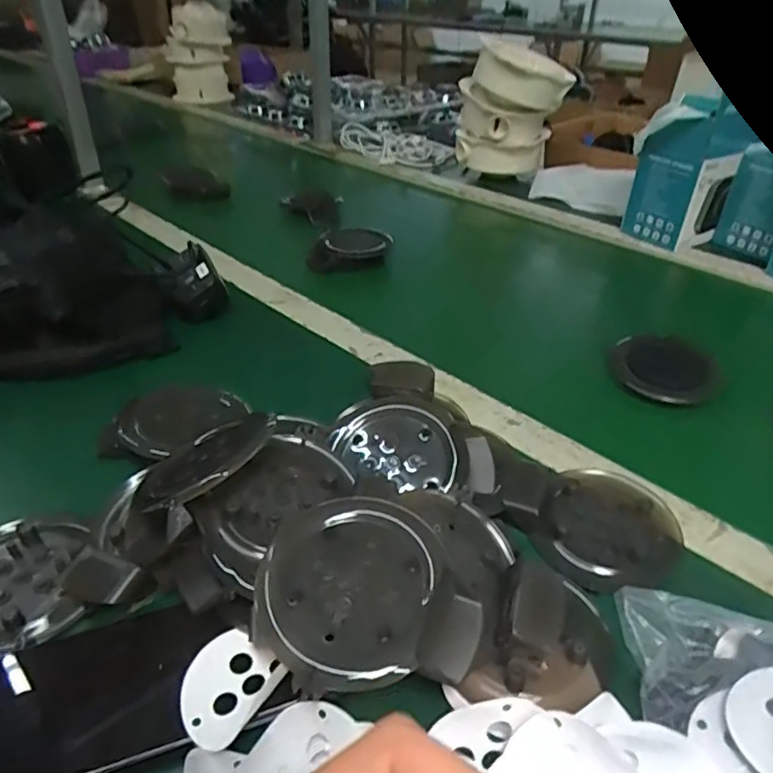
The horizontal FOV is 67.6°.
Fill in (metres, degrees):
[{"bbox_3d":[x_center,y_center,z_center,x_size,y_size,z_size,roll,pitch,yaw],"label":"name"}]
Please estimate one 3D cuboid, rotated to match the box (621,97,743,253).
[{"bbox_3d":[0.360,-0.253,0.712,0.086,0.165,0.088,-18,40,-23],"label":"box"}]

